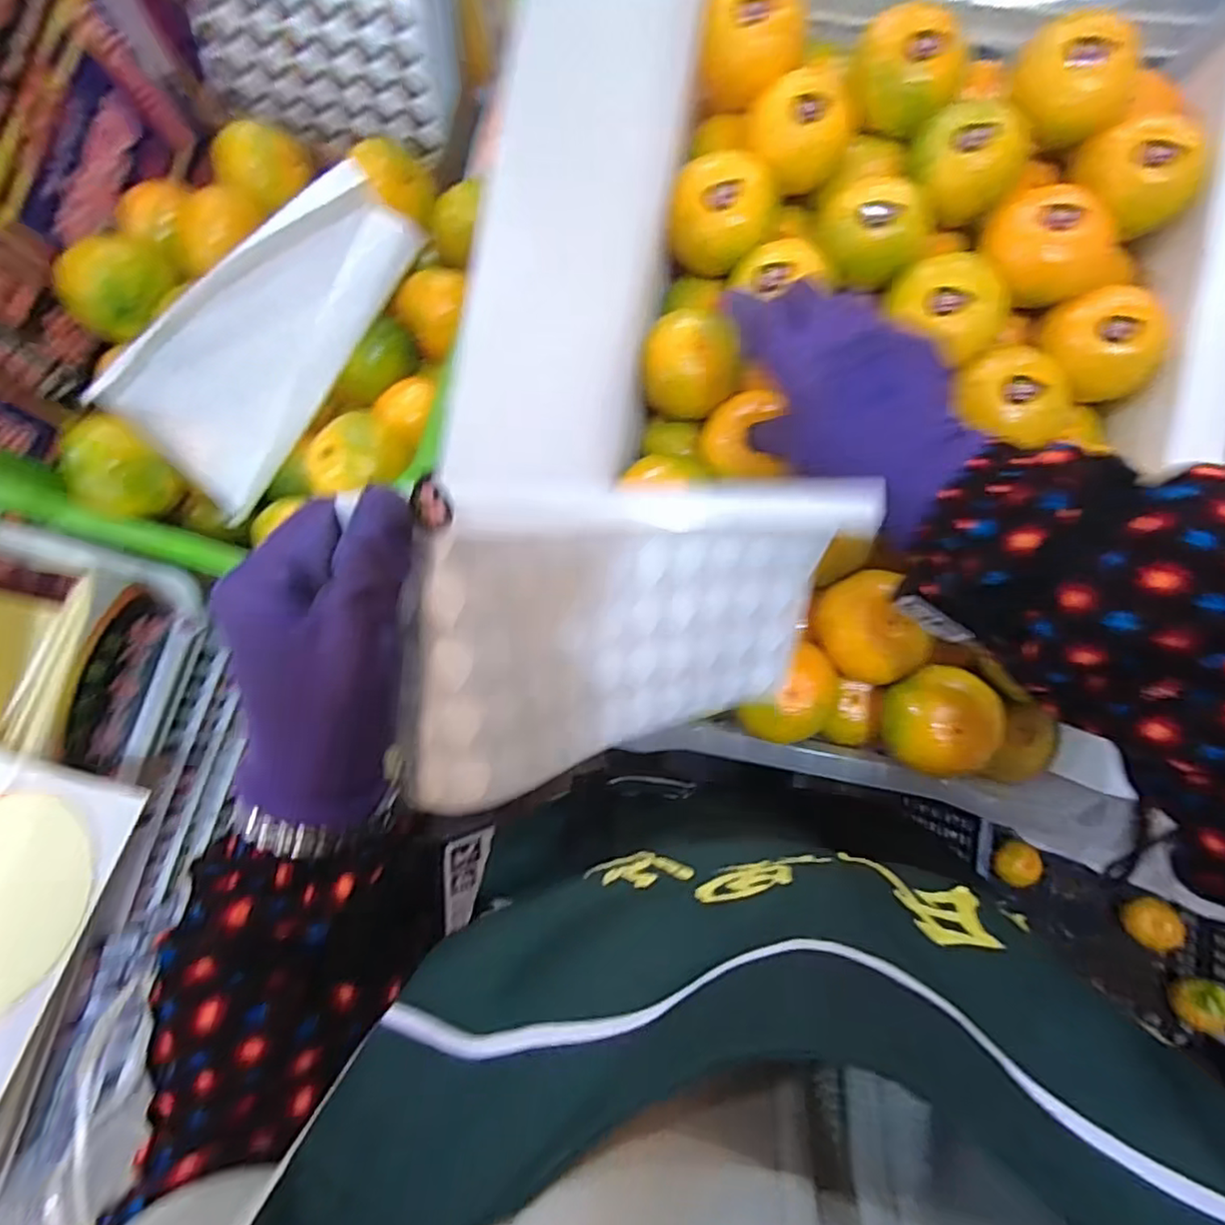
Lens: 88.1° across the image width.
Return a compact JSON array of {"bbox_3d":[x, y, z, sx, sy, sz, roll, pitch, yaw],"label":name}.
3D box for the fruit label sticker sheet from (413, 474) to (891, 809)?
[{"bbox_3d":[0.016,0.010,0.311,0.223,0.022,0.142,-6,114,-27],"label":"fruit label sticker sheet"}]

